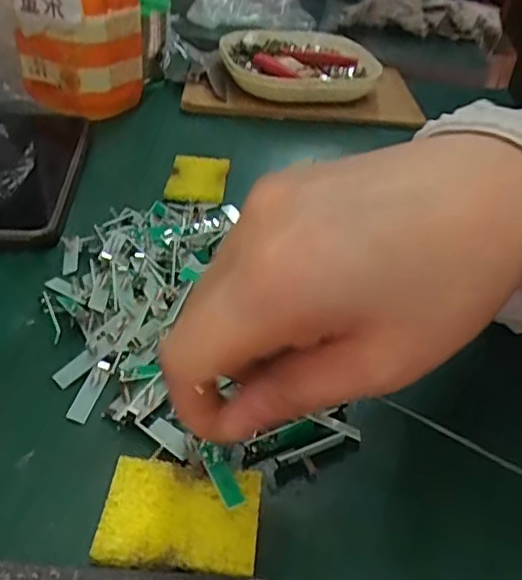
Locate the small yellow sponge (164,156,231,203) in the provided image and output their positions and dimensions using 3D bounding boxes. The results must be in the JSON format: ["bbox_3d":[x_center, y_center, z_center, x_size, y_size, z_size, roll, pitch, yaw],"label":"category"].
[{"bbox_3d":[-0.043,-0.076,0.417,0.039,0.008,0.057,6,38,1],"label":"small yellow sponge"}]

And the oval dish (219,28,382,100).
[{"bbox_3d":[0.031,-0.212,0.569,0.137,0.031,0.133,-7,41,-17],"label":"oval dish"}]

